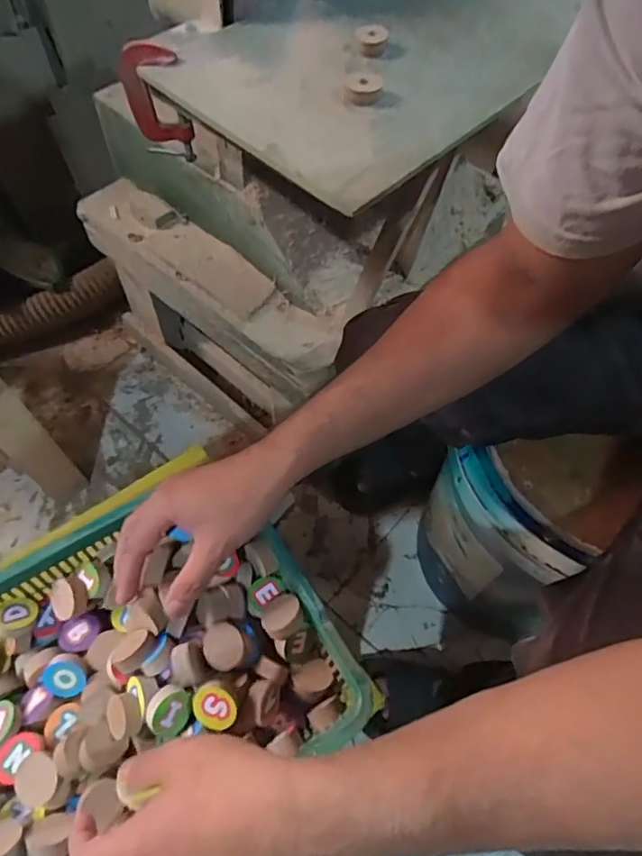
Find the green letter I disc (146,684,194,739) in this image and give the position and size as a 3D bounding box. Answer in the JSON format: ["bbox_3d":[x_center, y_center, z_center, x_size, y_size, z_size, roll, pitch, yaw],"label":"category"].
[{"bbox_3d":[-0.102,0.192,0.372,0.032,0.009,0.030,2,86,-33],"label":"green letter I disc"}]

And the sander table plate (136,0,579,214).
[{"bbox_3d":[0.100,-0.372,0.503,0.252,0.019,0.496,39,66,19],"label":"sander table plate"}]

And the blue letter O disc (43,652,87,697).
[{"bbox_3d":[-0.189,0.184,0.407,0.029,0.008,0.030,0,86,-6],"label":"blue letter O disc"}]

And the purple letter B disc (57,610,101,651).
[{"bbox_3d":[-0.188,0.159,0.428,0.033,0.006,0.026,-23,84,-16],"label":"purple letter B disc"}]

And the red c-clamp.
[{"bbox_3d":[-0.140,-0.281,0.477,0.050,0.092,0.018,0,60,-2],"label":"red c-clamp"}]

